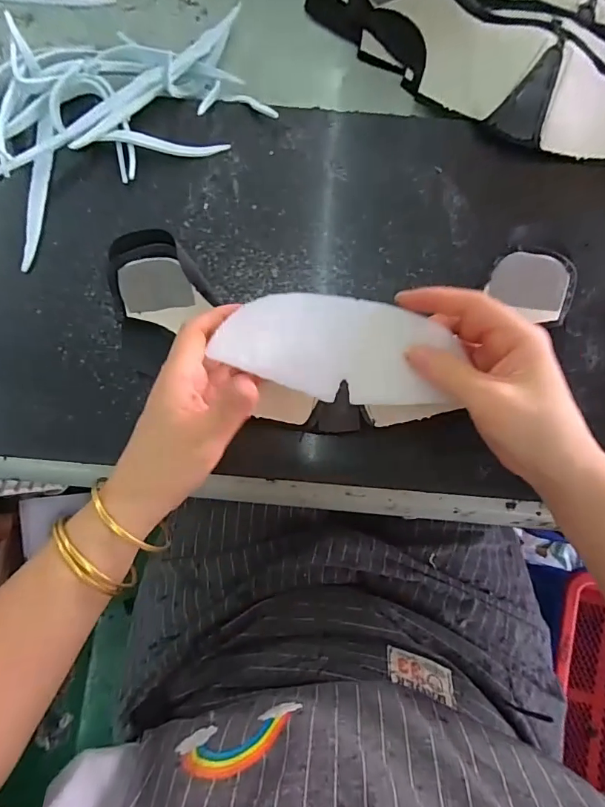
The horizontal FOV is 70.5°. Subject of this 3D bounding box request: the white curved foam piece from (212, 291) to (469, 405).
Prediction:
[{"bbox_3d":[0.021,-0.034,0.263,0.141,0.006,0.061,10,93,-7],"label":"white curved foam piece"}]

